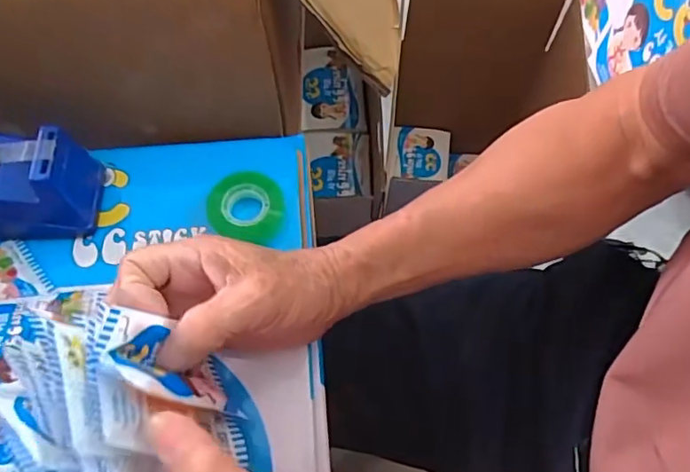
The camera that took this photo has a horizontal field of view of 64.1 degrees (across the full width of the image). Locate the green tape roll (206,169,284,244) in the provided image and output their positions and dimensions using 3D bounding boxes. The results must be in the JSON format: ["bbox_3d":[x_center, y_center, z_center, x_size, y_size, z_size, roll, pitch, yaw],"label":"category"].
[{"bbox_3d":[-0.073,-0.020,0.408,0.052,0.021,0.053,0,65,0],"label":"green tape roll"}]

